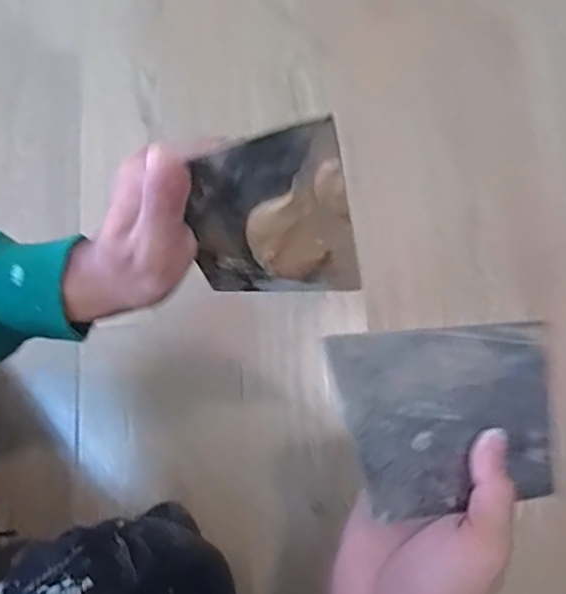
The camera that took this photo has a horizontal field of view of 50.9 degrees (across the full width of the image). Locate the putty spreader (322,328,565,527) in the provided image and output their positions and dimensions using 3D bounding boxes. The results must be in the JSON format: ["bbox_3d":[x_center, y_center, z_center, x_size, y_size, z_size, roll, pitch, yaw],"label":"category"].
[{"bbox_3d":[0.095,0.065,0.329,0.132,0.004,0.096,-3,77,-15],"label":"putty spreader"}]

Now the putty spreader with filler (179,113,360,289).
[{"bbox_3d":[-0.008,-0.035,0.323,0.089,0.138,0.011,-4,59,9],"label":"putty spreader with filler"}]

